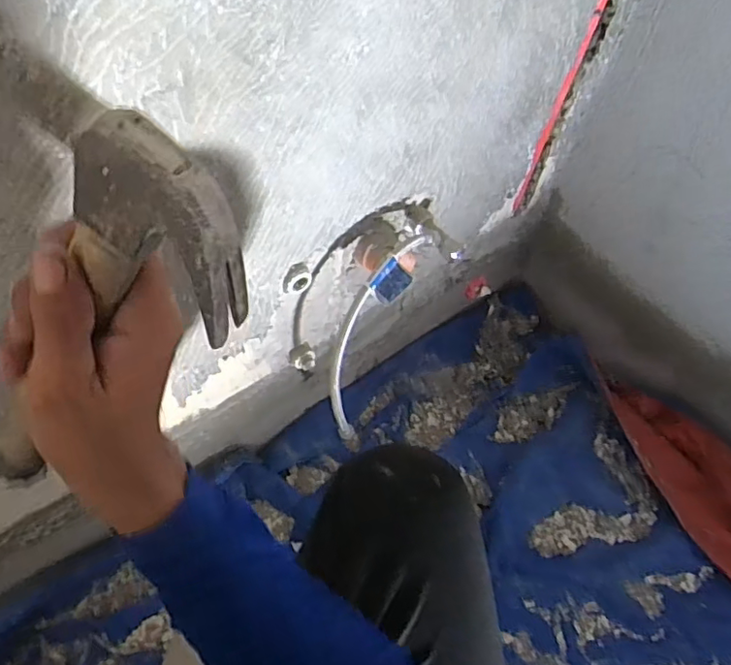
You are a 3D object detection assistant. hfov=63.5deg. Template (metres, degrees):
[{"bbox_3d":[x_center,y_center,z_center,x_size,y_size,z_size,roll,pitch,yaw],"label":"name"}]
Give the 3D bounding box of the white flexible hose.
[{"bbox_3d":[-0.001,0.034,0.827,0.068,0.350,0.102,22,28,10],"label":"white flexible hose"}]

